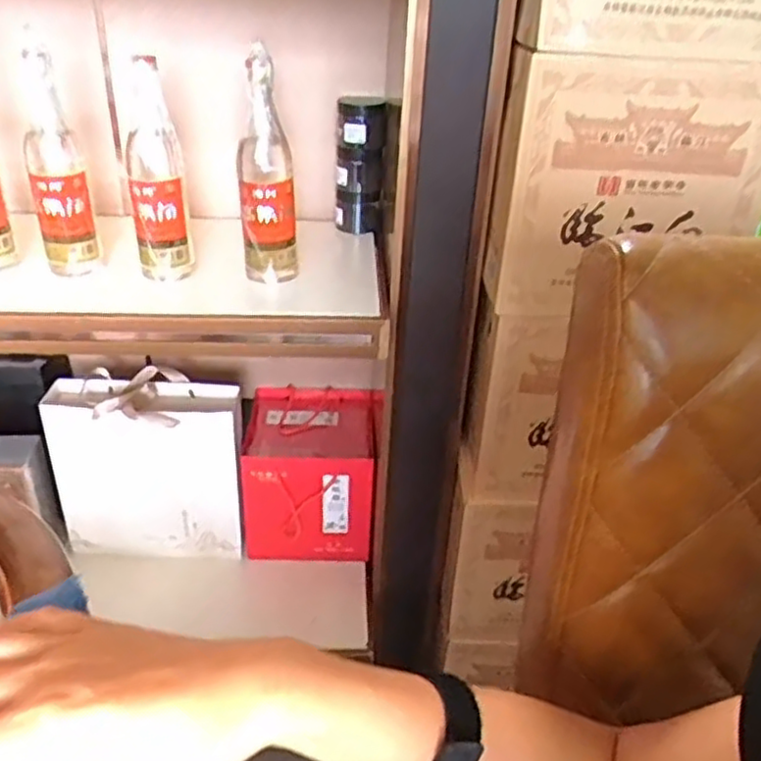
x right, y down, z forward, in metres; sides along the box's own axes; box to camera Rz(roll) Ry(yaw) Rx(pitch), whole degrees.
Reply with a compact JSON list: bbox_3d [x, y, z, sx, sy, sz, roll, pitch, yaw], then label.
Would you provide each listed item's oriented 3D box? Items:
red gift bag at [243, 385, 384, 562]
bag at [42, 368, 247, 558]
[{"bbox_3d":[-0.124,0.161,1.260,0.212,0.197,0.238,1,31,-5],"label":"red gift bag"},{"bbox_3d":[-0.375,0.145,1.166,0.291,0.289,0.104,2,31,-3],"label":"bag"}]

